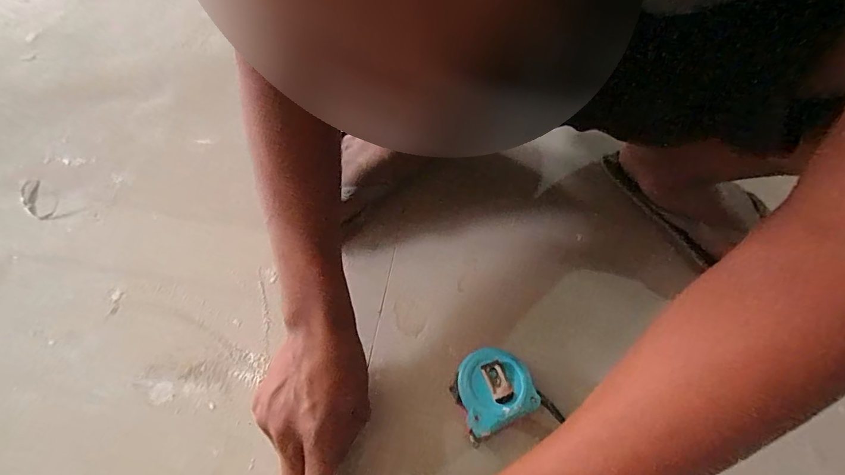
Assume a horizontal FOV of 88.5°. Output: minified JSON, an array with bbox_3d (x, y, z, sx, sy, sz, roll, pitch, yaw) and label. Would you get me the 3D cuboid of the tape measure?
[{"bbox_3d":[0.061,0.132,0.377,0.074,0.037,0.068,-20,59,-16],"label":"tape measure"}]

